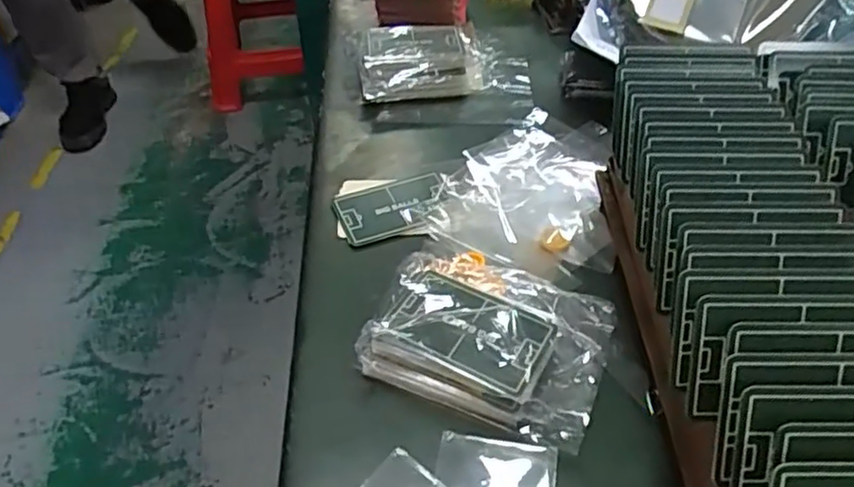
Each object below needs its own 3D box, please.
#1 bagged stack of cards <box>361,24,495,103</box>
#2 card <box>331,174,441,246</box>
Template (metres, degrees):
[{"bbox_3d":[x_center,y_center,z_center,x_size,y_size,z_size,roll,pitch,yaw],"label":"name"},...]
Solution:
[{"bbox_3d":[-0.001,-0.163,0.576,0.119,0.042,0.079,-9,45,-8],"label":"bagged stack of cards"},{"bbox_3d":[-0.025,-0.027,0.461,0.077,0.005,0.050,-16,46,-14],"label":"card"}]

